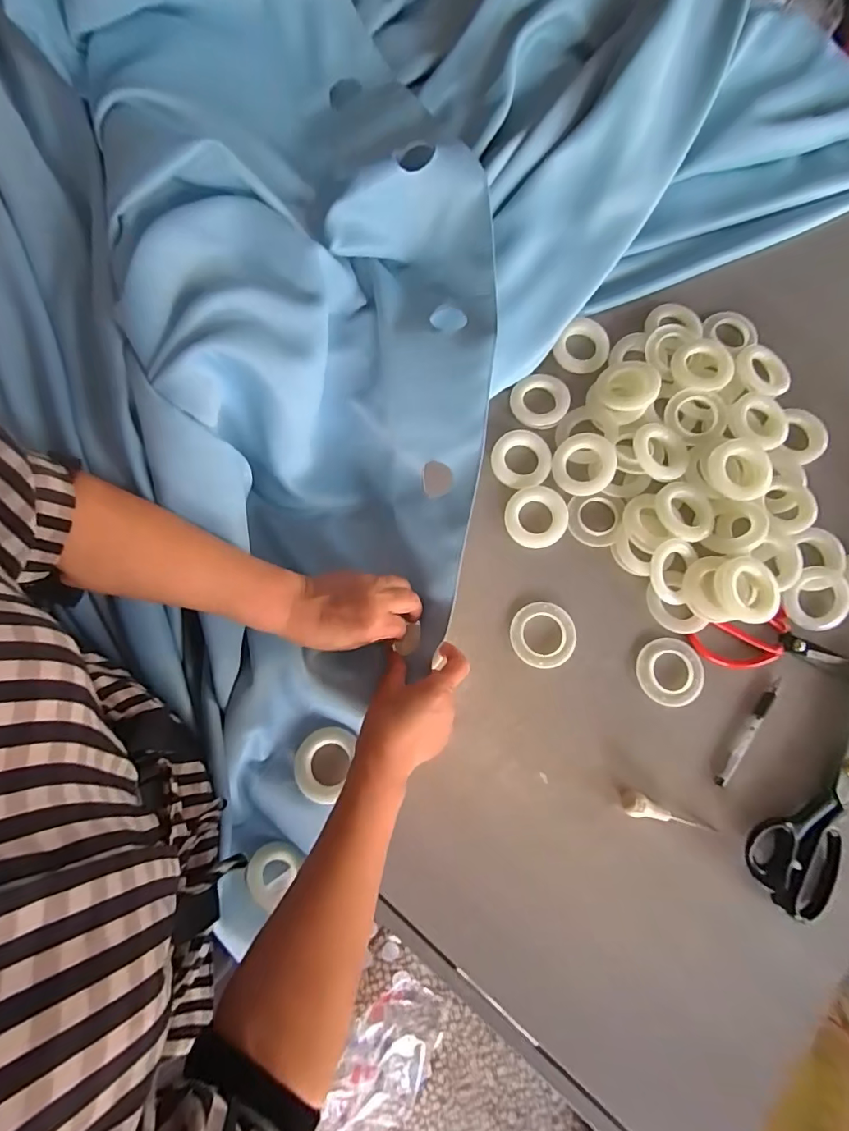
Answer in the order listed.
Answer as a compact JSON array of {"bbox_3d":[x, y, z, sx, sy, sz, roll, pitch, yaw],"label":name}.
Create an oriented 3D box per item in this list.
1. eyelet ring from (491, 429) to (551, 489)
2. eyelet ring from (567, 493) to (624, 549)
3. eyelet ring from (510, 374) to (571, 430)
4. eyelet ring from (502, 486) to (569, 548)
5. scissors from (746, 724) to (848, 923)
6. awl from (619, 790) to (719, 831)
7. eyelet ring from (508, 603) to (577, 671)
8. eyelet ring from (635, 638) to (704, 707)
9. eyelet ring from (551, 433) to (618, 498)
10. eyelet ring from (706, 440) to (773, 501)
[{"bbox_3d":[0.115,-0.125,0.568,0.068,0.005,0.072,0,77,-1],"label":"eyelet ring"},{"bbox_3d":[0.195,-0.053,0.555,0.060,0.009,0.061,0,77,-1],"label":"eyelet ring"},{"bbox_3d":[0.139,-0.200,0.583,0.068,0.017,0.067,0,77,-1],"label":"eyelet ring"},{"bbox_3d":[0.128,-0.055,0.553,0.068,0.011,0.069,0,77,-1],"label":"eyelet ring"},{"bbox_3d":[0.426,0.218,0.484,0.092,0.022,0.276,42,80,8],"label":"scissors"},{"bbox_3d":[0.241,0.250,0.476,0.094,0.017,0.022,23,77,4],"label":"awl"},{"bbox_3d":[0.128,0.076,0.526,0.069,0.006,0.069,0,77,-1],"label":"eyelet ring"},{"bbox_3d":[0.263,0.114,0.520,0.067,0.007,0.069,0,77,-1],"label":"eyelet ring"},{"bbox_3d":[0.184,-0.116,0.559,0.068,0.006,0.069,1,92,18],"label":"eyelet ring"},{"bbox_3d":[0.355,-0.105,0.547,0.063,0.029,0.064,0,77,-1],"label":"eyelet ring"}]

